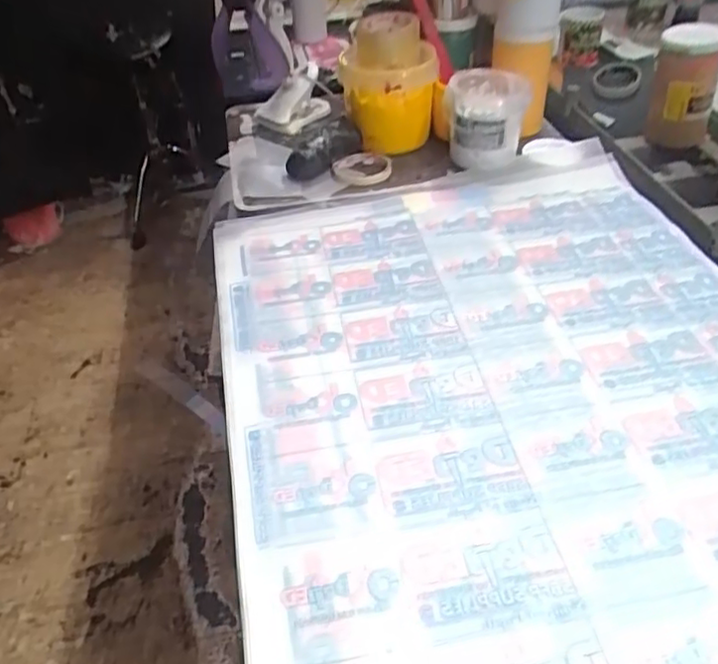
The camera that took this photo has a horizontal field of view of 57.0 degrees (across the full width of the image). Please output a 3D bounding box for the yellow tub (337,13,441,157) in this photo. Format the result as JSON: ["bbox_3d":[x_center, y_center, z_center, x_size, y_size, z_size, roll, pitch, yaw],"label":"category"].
[{"bbox_3d":[0.046,-0.387,1.048,0.152,0.181,0.127,-3,41,0],"label":"yellow tub"}]

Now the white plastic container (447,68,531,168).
[{"bbox_3d":[0.195,-0.325,1.022,0.121,0.114,0.131,3,41,8],"label":"white plastic container"}]

